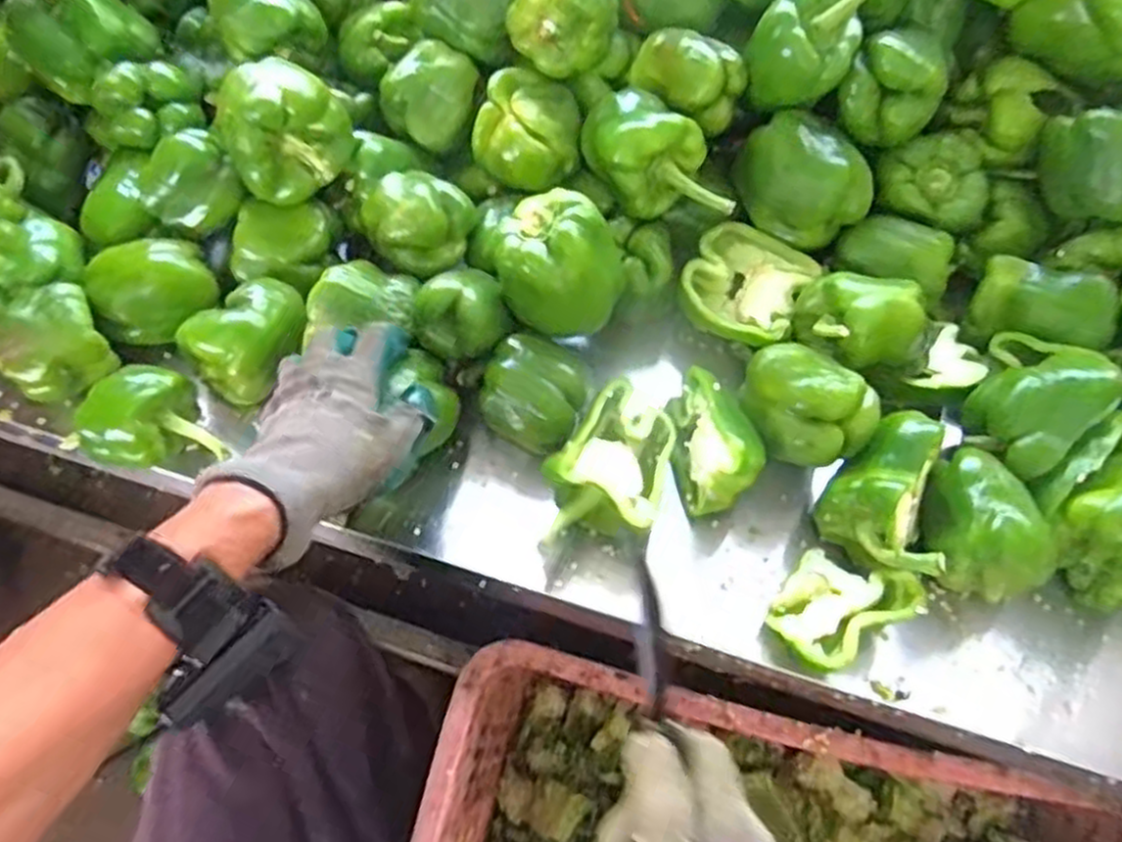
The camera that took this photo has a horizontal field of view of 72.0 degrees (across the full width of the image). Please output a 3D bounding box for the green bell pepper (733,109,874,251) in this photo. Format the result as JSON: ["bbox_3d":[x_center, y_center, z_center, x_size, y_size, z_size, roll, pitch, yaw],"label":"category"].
[{"bbox_3d":[0.174,-0.174,0.555,0.067,0.060,0.085,-33,64,-18],"label":"green bell pepper"}]

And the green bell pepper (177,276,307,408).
[{"bbox_3d":[-0.222,-0.061,0.556,0.057,0.060,0.083,23,61,13],"label":"green bell pepper"}]

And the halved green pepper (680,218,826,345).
[{"bbox_3d":[0.139,-0.100,0.584,0.087,0.042,0.084,31,79,14],"label":"halved green pepper"}]

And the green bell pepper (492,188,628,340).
[{"bbox_3d":[0.001,-0.107,0.532,0.079,0.070,0.077,0,59,0],"label":"green bell pepper"}]

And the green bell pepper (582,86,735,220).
[{"bbox_3d":[0.063,-0.188,0.551,0.069,0.058,0.112,-36,65,-20],"label":"green bell pepper"}]

